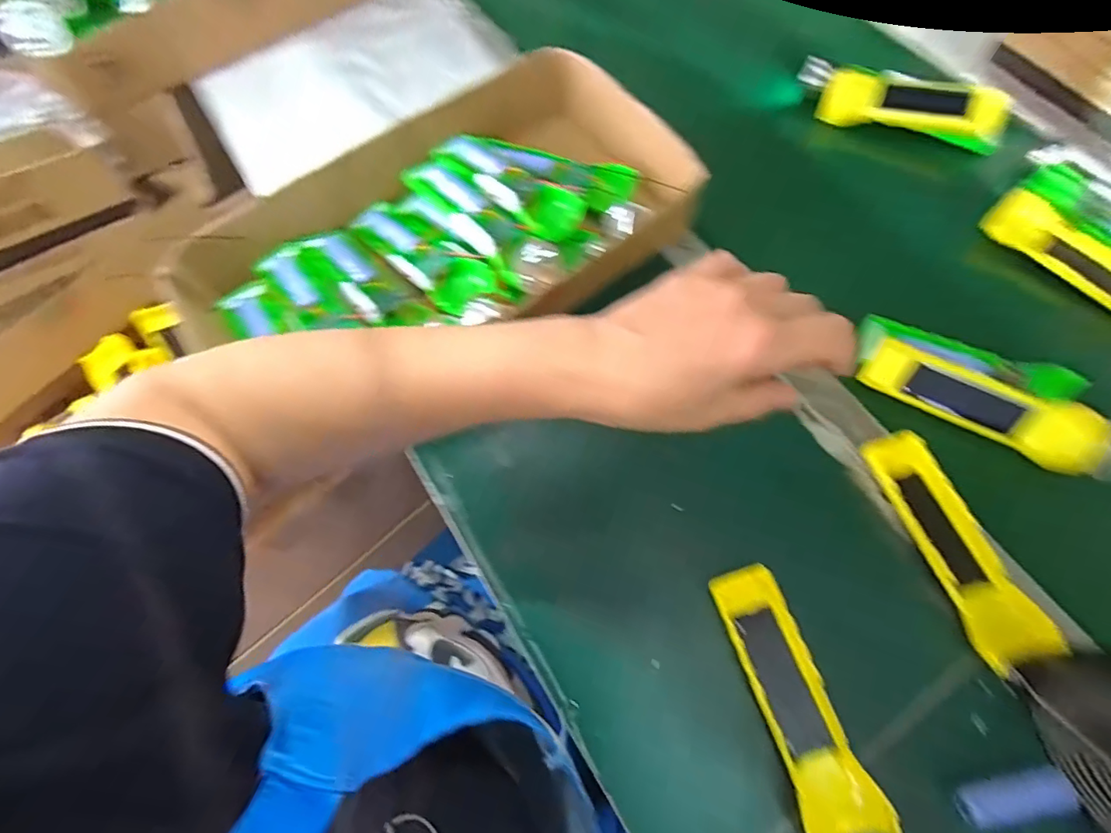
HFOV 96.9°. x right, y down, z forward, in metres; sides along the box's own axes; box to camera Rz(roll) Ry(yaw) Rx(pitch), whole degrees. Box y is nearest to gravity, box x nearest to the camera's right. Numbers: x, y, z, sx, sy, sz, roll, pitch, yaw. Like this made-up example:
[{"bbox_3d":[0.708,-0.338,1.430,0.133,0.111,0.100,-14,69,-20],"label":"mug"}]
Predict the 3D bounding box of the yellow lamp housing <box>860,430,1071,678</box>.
[{"bbox_3d":[0.288,0.089,0.354,0.051,0.022,0.167,-16,69,-6],"label":"yellow lamp housing"}]

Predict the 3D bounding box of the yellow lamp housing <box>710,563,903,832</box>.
[{"bbox_3d":[0.157,0.185,0.326,0.046,0.024,0.164,-15,69,-6],"label":"yellow lamp housing"}]

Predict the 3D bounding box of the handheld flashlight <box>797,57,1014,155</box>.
[{"bbox_3d":[0.365,-0.336,0.524,0.206,0.040,0.059,25,70,10],"label":"handheld flashlight"}]

